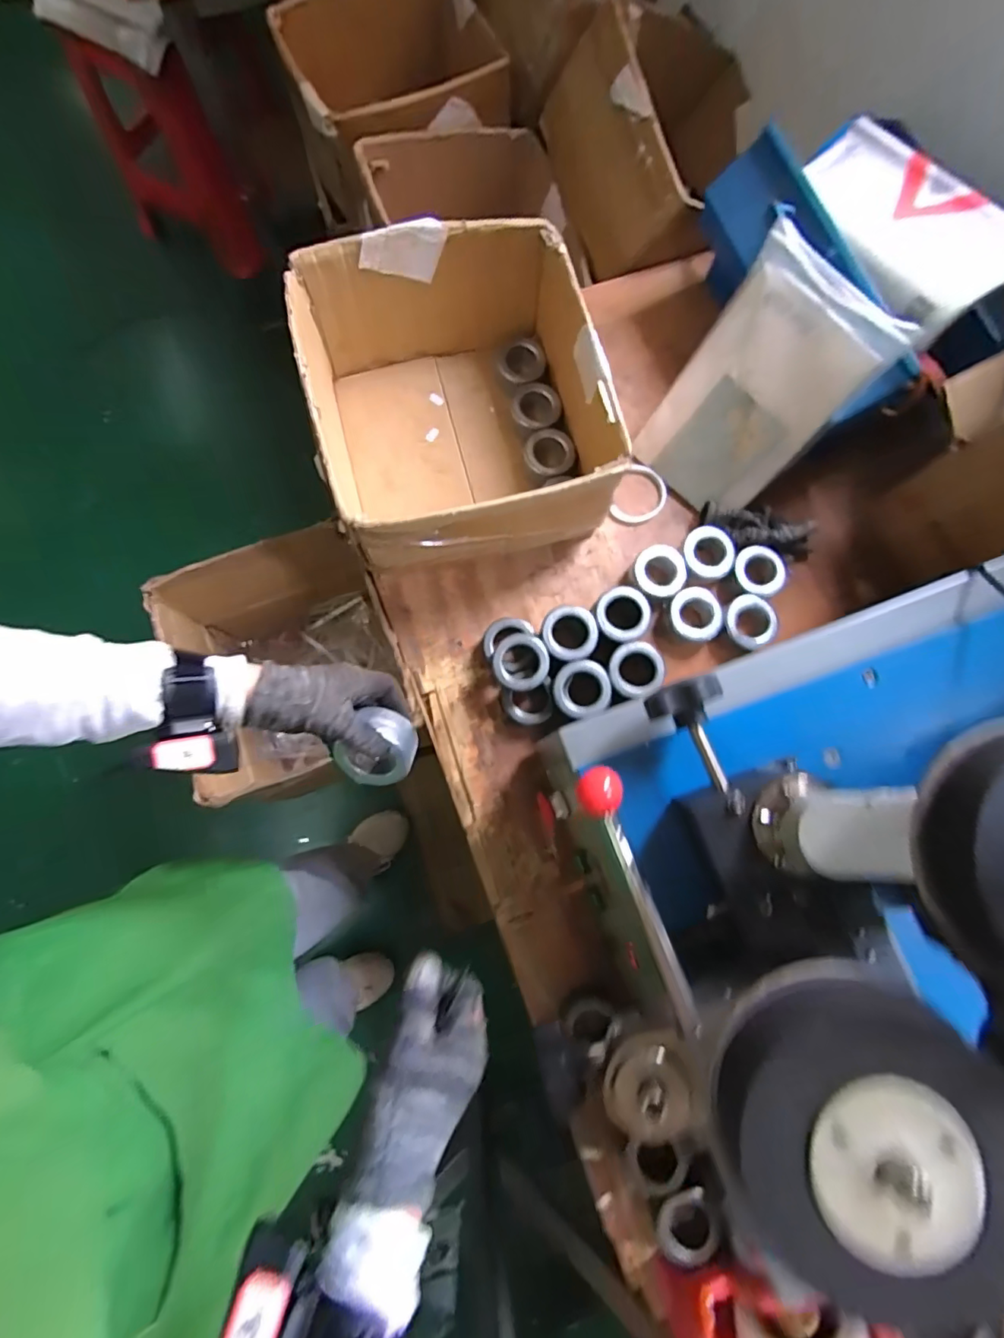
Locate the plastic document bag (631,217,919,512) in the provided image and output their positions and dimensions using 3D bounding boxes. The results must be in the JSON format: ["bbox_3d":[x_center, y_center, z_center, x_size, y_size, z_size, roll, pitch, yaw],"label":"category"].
[{"bbox_3d":[0.315,-0.341,0.673,0.191,0.280,0.028,44,43,13],"label":"plastic document bag"}]

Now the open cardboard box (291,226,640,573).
[{"bbox_3d":[-0.052,-0.310,0.664,0.322,0.201,0.344,-16,80,-4],"label":"open cardboard box"}]

